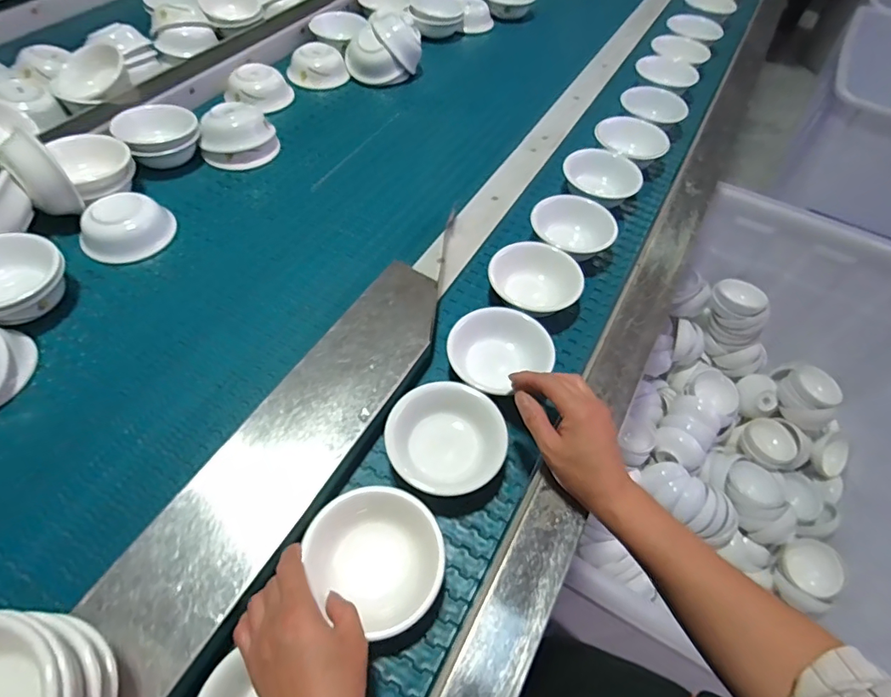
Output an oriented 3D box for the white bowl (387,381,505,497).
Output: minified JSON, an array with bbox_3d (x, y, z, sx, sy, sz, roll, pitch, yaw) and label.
[{"bbox_3d":[0.000,0.090,0.476,0.111,0.038,0.103,1,54,-1],"label":"white bowl"}]

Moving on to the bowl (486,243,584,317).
[{"bbox_3d":[0.108,-0.080,0.608,0.115,0.052,0.096,32,59,17],"label":"bowl"}]

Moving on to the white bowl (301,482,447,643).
[{"bbox_3d":[-0.056,0.176,0.413,0.103,0.046,0.108,2,56,-3],"label":"white bowl"}]

